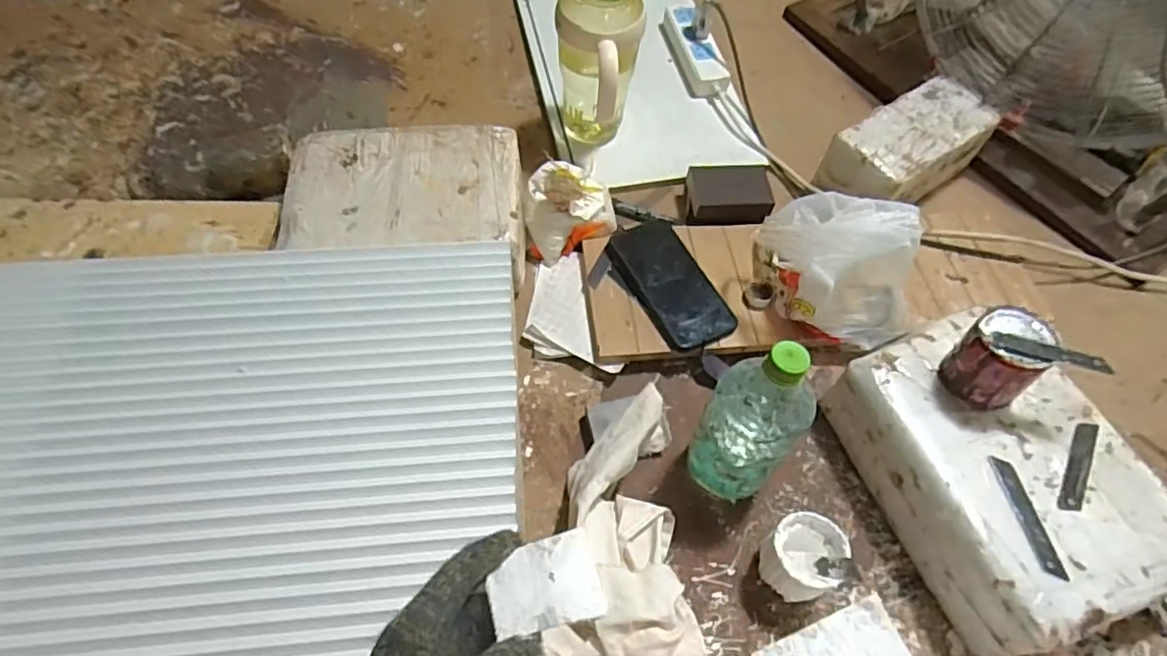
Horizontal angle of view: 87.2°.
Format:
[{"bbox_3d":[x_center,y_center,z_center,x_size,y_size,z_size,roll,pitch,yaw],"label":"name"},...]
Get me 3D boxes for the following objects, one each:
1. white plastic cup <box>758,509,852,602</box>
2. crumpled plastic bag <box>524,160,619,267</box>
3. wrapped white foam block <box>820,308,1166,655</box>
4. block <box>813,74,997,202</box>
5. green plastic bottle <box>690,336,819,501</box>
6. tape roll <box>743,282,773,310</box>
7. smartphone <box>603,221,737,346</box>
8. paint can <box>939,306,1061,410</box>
[{"bbox_3d":[0.189,0.204,0.541,0.067,0.067,0.058,-32,65,-19],"label":"white plastic cup"},{"bbox_3d":[-0.026,-0.147,0.740,0.126,0.091,0.095,-18,61,-12],"label":"crumpled plastic bag"},{"bbox_3d":[0.380,0.125,0.572,0.199,0.094,0.278,-15,60,-10],"label":"wrapped white foam block"},{"bbox_3d":[0.421,-0.236,0.813,0.245,0.079,0.116,-34,65,-20],"label":"block"},{"bbox_3d":[0.144,0.087,0.539,0.082,0.196,0.073,39,65,20],"label":"green plastic bottle"},{"bbox_3d":[0.199,-0.037,0.699,0.030,0.012,0.033,12,59,6],"label":"tape roll"},{"bbox_3d":[0.102,-0.053,0.705,0.083,0.013,0.166,-21,66,-18],"label":"smartphone"},{"bbox_3d":[0.366,0.028,0.542,0.074,0.068,0.067,-37,66,-21],"label":"paint can"}]

